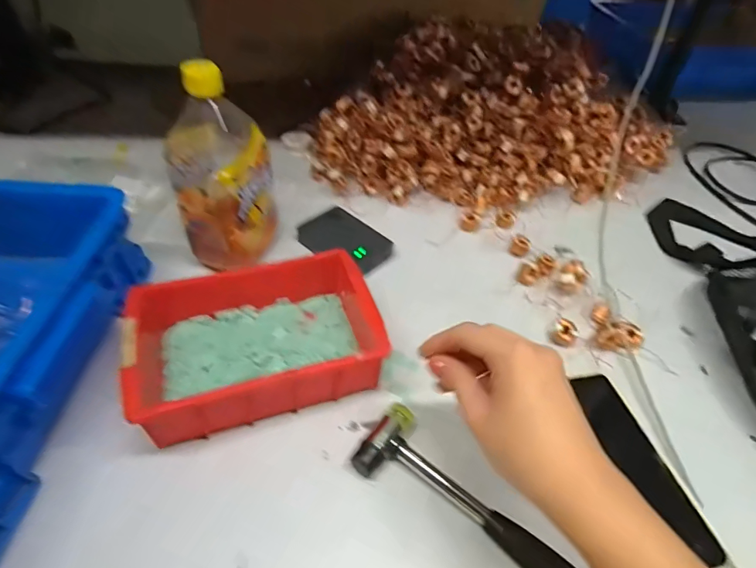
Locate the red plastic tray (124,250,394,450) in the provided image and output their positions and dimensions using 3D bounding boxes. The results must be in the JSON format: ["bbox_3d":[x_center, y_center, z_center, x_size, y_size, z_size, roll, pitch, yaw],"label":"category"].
[{"bbox_3d":[-0.104,0.047,0.386,0.196,0.064,0.132,-12,49,-16],"label":"red plastic tray"}]

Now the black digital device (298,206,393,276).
[{"bbox_3d":[-0.037,-0.053,0.516,0.102,0.017,0.075,31,51,22],"label":"black digital device"}]

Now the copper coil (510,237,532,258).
[{"bbox_3d":[0.176,-0.047,0.535,0.022,0.021,0.020,3,46,-3],"label":"copper coil"}]

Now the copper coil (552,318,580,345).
[{"bbox_3d":[0.191,0.049,0.440,0.021,0.013,0.027,31,51,23],"label":"copper coil"}]

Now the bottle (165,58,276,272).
[{"bbox_3d":[-0.154,-0.107,0.431,0.094,0.188,0.074,-10,48,-14],"label":"bottle"}]

